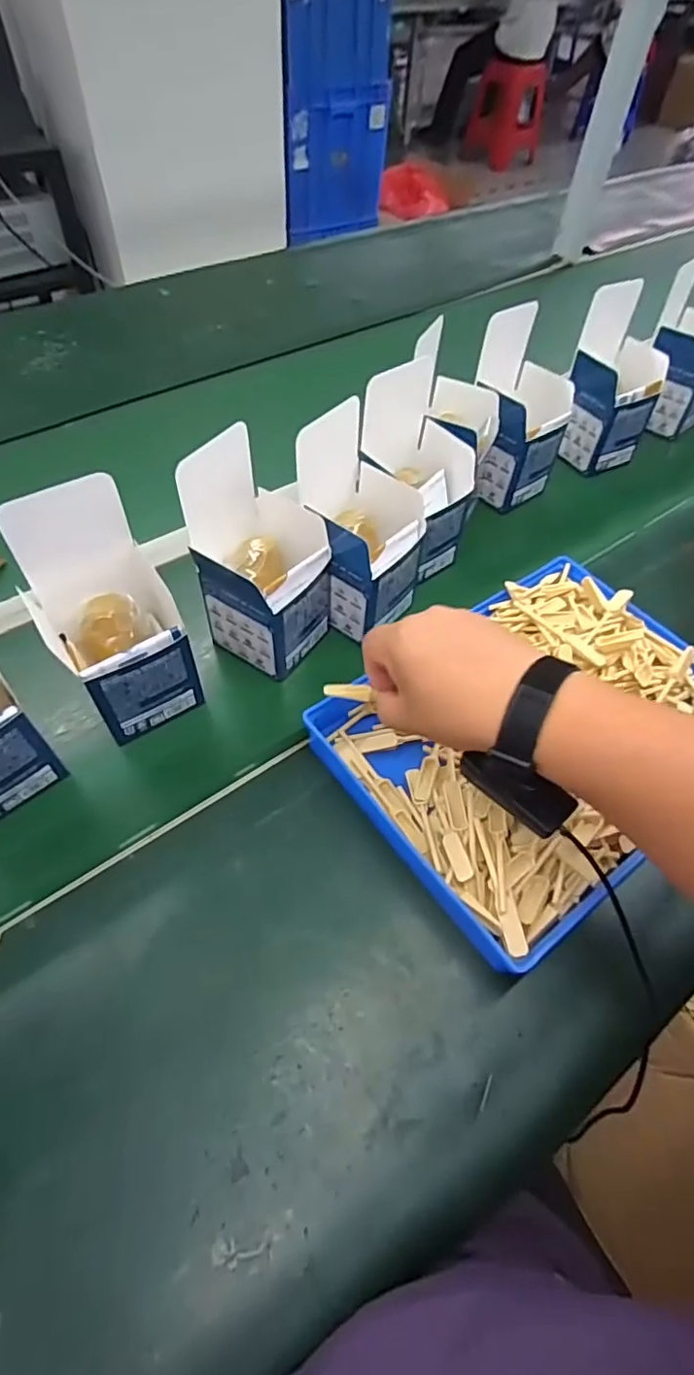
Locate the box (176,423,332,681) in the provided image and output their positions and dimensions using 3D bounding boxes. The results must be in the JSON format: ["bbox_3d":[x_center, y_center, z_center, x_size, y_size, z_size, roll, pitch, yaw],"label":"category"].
[{"bbox_3d":[-0.065,-0.106,0.489,0.085,0.181,0.099,29,58,18],"label":"box"}]

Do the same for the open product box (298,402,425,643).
[{"bbox_3d":[0.014,-0.139,0.509,0.092,0.163,0.096,36,61,22],"label":"open product box"}]

